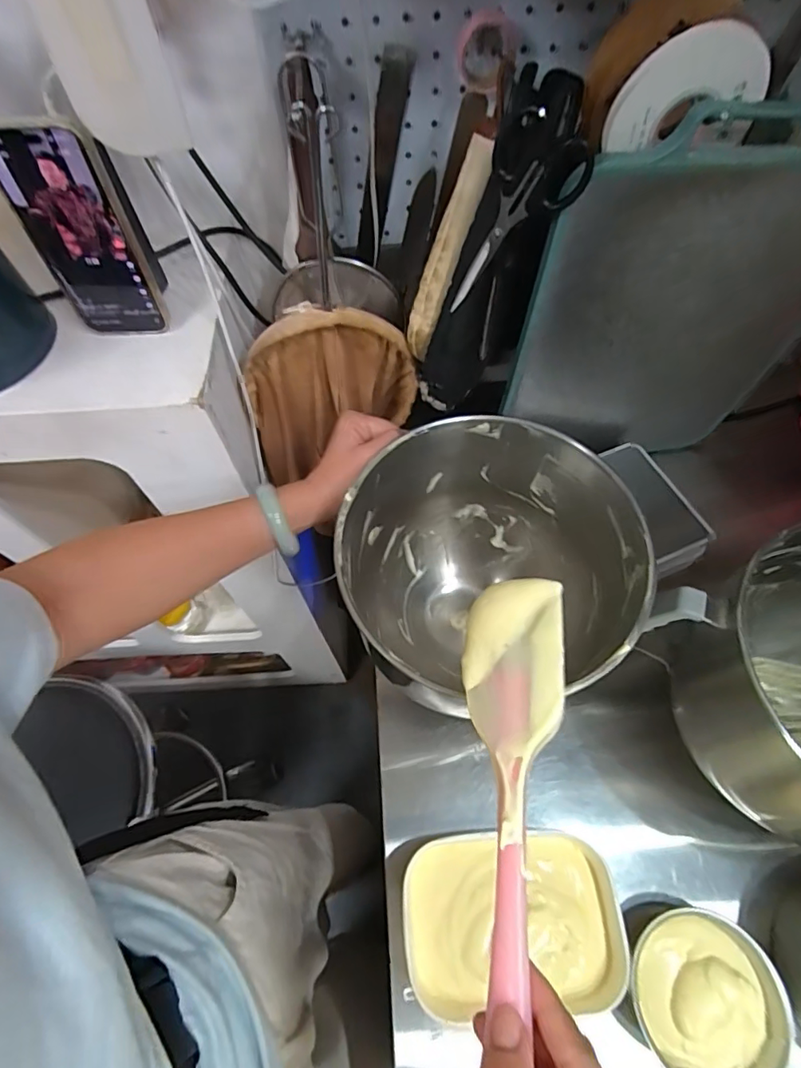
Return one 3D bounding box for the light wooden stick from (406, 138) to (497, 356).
[{"bbox_3d":[0.040,-0.243,0.464,0.031,0.179,0.018,38,38,20],"label":"light wooden stick"}]

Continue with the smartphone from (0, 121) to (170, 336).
[{"bbox_3d":[-0.251,-0.229,0.415,0.082,0.157,0.008,1,56,2],"label":"smartphone"}]

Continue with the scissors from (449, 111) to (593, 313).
[{"bbox_3d":[0.079,-0.229,0.388,0.061,0.137,0.017,13,60,-16],"label":"scissors"}]

